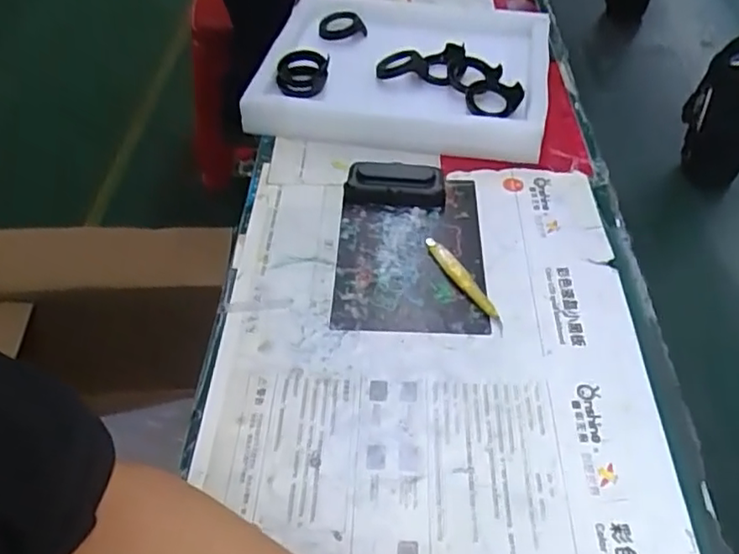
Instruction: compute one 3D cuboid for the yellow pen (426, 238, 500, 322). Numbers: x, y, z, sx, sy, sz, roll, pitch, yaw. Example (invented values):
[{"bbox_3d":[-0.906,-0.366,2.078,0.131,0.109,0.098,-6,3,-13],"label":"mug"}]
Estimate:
[{"bbox_3d":[0.086,-0.003,0.601,0.013,0.017,0.118,-20,51,-17],"label":"yellow pen"}]

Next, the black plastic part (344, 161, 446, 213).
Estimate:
[{"bbox_3d":[0.028,-0.098,0.674,0.106,0.027,0.043,5,48,4],"label":"black plastic part"}]

